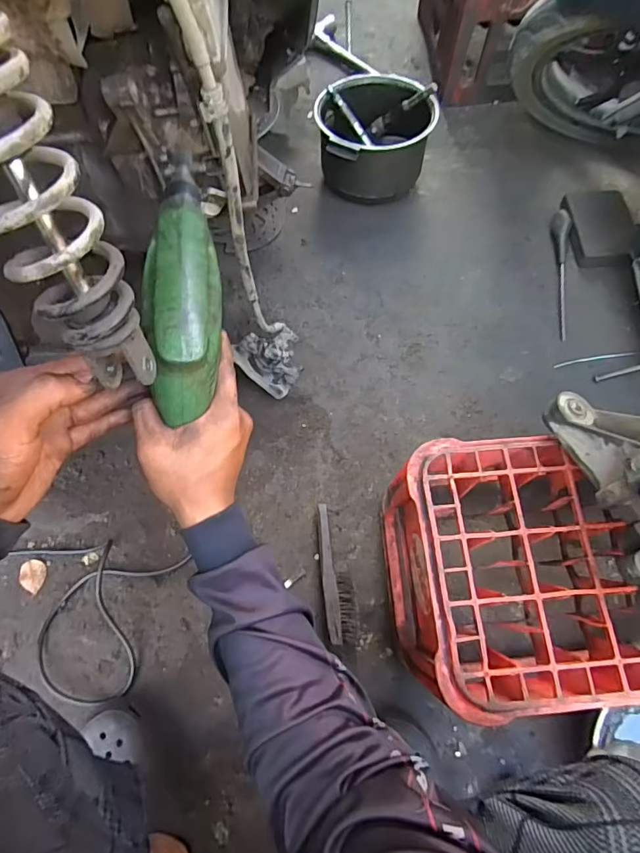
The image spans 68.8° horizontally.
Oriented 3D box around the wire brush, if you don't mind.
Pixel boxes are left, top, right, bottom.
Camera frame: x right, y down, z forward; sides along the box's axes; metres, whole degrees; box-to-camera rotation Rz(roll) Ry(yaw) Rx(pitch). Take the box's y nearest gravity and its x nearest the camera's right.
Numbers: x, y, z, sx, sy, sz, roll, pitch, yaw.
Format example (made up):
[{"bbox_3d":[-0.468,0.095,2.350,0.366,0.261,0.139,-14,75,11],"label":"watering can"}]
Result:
[{"bbox_3d":[0.023,0.216,0.703,0.042,0.033,0.198,-7,68,-2],"label":"wire brush"}]

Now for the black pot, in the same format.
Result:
[{"bbox_3d":[0.109,-0.591,0.978,0.225,0.149,0.233,0,65,1],"label":"black pot"}]

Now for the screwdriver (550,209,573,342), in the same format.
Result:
[{"bbox_3d":[0.486,-0.312,0.937,0.035,0.029,0.302,7,68,4],"label":"screwdriver"}]

